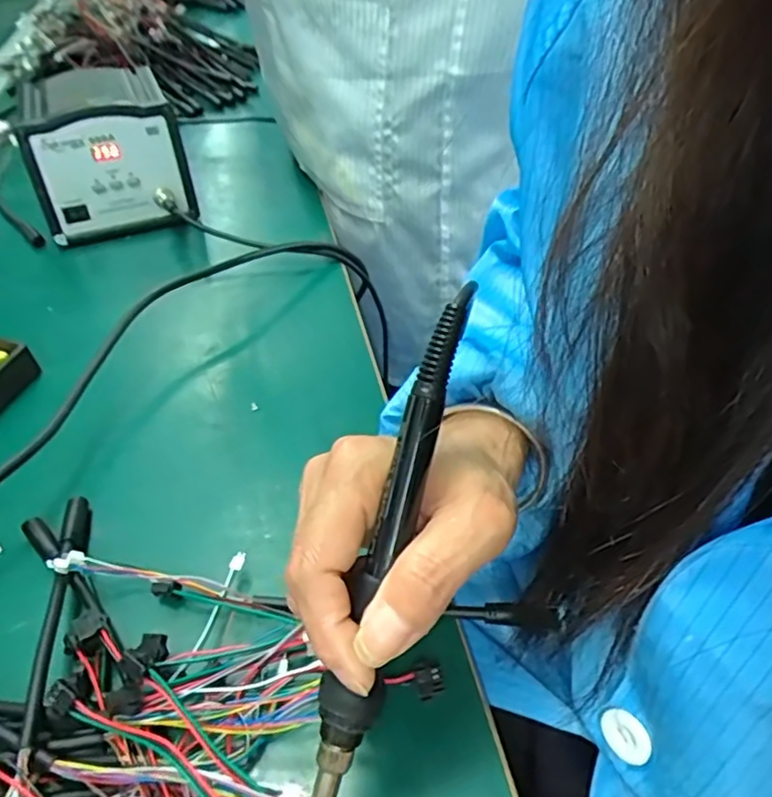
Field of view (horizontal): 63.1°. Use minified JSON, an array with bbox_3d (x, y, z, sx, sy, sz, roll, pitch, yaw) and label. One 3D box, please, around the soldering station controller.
[{"bbox_3d":[-0.271,-0.248,0.615,0.135,0.103,0.205,-17,46,-17],"label":"soldering station controller"}]

